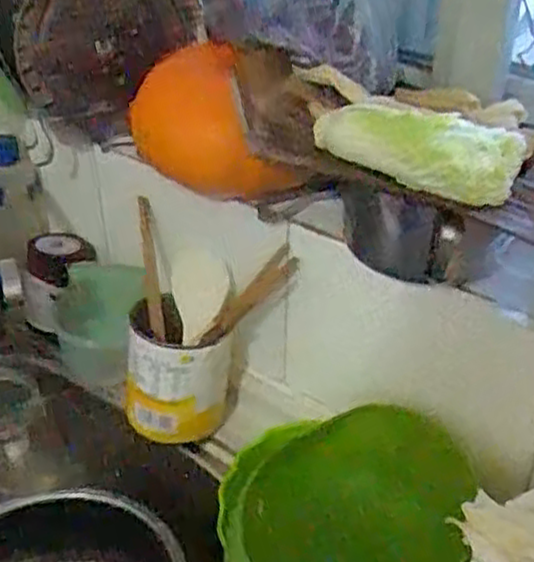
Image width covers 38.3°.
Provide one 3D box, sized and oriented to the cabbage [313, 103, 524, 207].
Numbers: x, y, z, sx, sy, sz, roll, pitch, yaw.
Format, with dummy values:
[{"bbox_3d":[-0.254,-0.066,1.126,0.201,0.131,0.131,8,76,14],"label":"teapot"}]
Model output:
[{"bbox_3d":[0.110,-0.105,0.556,0.142,0.050,0.069,29,45,34],"label":"cabbage"}]

